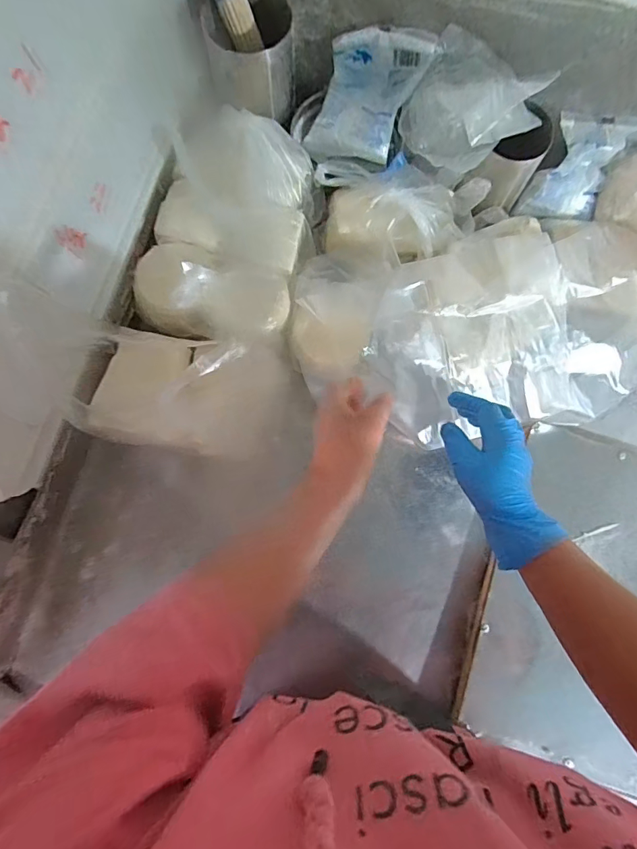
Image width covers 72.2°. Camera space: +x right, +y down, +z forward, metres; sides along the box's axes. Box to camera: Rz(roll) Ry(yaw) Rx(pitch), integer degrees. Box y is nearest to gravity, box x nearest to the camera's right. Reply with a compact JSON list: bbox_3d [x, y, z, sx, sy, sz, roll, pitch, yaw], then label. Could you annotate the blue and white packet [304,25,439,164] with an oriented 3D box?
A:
[{"bbox_3d":[0.055,-0.396,0.535,0.111,0.099,0.116,26,80,3],"label":"blue and white packet"}]

